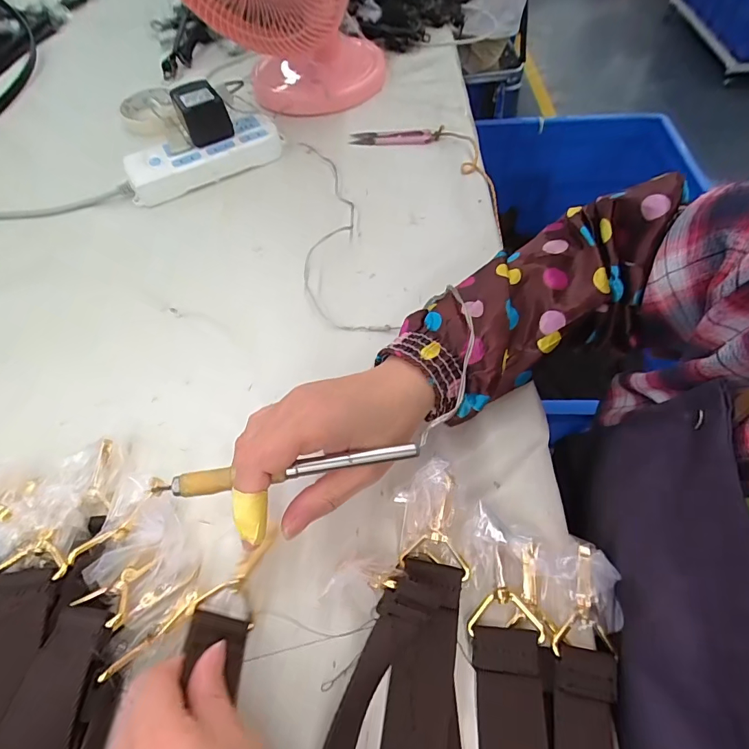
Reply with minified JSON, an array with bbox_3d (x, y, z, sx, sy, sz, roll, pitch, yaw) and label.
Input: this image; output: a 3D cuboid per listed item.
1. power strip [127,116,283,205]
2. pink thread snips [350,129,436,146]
[{"bbox_3d":[-0.203,-0.264,0.505,0.184,0.027,0.069,-24,60,-13],"label":"power strip"},{"bbox_3d":[0.022,-0.296,0.522,0.104,0.017,0.021,6,58,5],"label":"pink thread snips"}]

